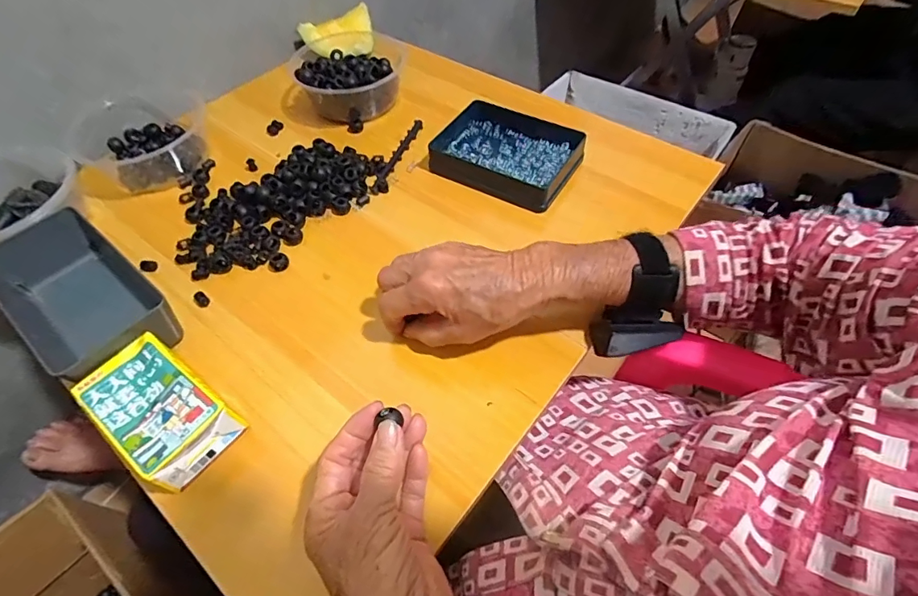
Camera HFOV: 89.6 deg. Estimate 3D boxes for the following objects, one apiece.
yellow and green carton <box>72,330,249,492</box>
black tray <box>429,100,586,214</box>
[{"bbox_3d":[-0.221,0.083,0.341,0.106,0.043,0.068,32,61,23],"label":"yellow and green carton"},{"bbox_3d":[0.047,-0.167,0.524,0.164,0.031,0.112,25,59,19],"label":"black tray"}]

